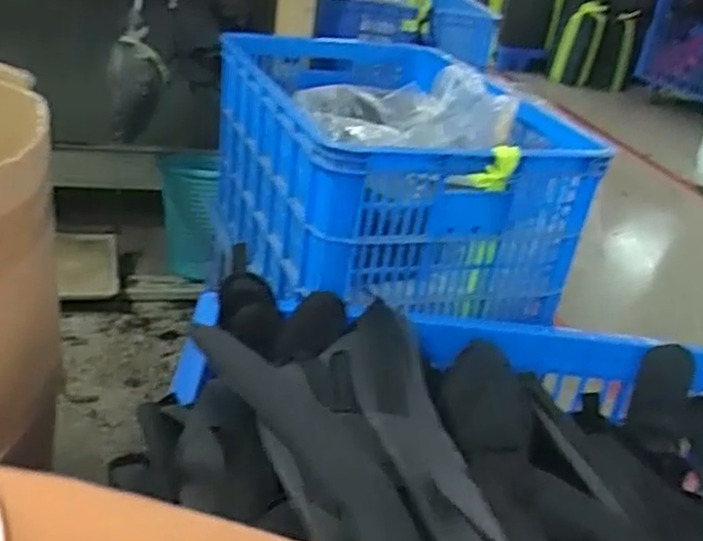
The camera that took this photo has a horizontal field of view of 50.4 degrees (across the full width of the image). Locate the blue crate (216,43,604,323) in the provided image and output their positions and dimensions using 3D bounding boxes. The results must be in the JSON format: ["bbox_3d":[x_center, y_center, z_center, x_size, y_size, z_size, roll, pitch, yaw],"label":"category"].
[{"bbox_3d":[0.041,-0.178,1.177,0.407,0.242,0.632,-2,31,-21],"label":"blue crate"}]

